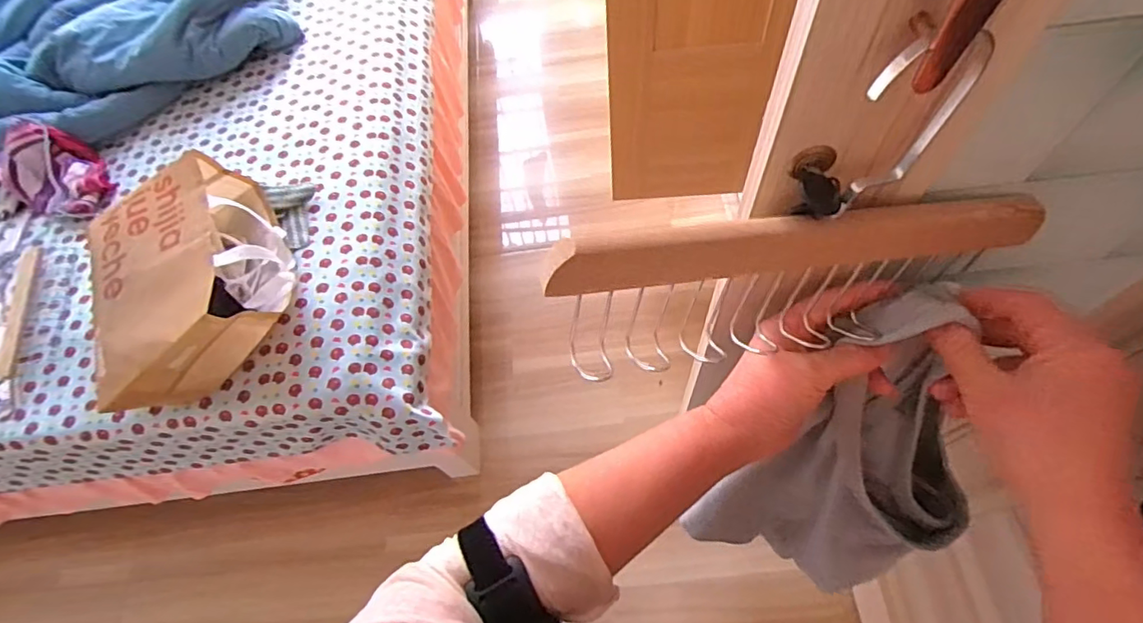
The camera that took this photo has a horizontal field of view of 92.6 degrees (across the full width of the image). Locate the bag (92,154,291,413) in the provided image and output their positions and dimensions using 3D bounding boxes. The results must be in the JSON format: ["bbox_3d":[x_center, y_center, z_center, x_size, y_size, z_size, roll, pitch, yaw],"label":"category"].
[{"bbox_3d":[-0.620,-0.057,0.888,0.280,0.168,0.341,-27,64,-11],"label":"bag"}]

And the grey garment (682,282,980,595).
[{"bbox_3d":[0.201,0.132,0.421,0.160,0.366,0.077,5,48,6],"label":"grey garment"}]

